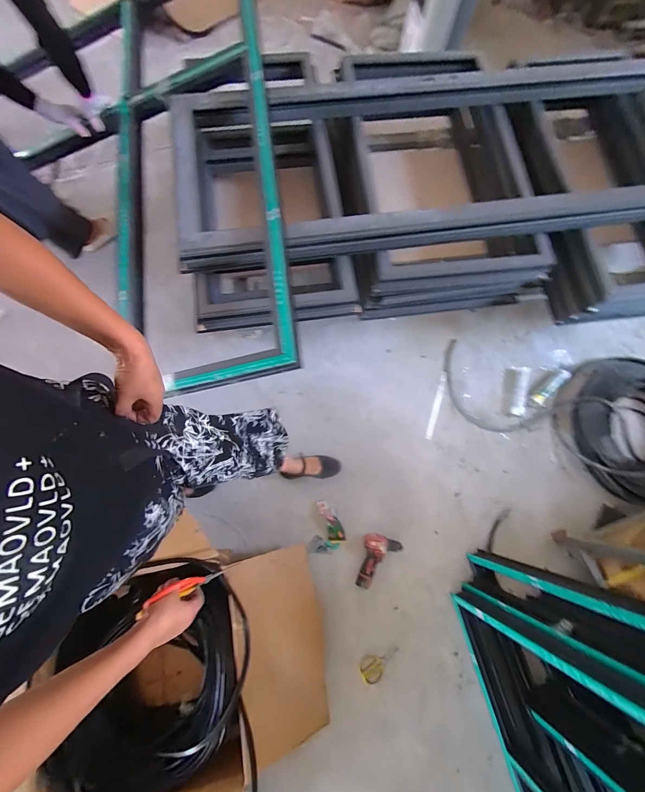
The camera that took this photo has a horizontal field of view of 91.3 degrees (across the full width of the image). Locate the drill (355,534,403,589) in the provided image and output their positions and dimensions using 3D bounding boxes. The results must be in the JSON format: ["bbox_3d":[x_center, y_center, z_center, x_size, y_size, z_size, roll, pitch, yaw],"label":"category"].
[{"bbox_3d":[0.204,0.648,1.280,0.237,0.076,0.138,-40,79,-11],"label":"drill"}]

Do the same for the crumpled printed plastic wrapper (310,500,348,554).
[{"bbox_3d":[0.034,0.552,1.300,0.143,0.045,0.209,8,84,6],"label":"crumpled printed plastic wrapper"}]

